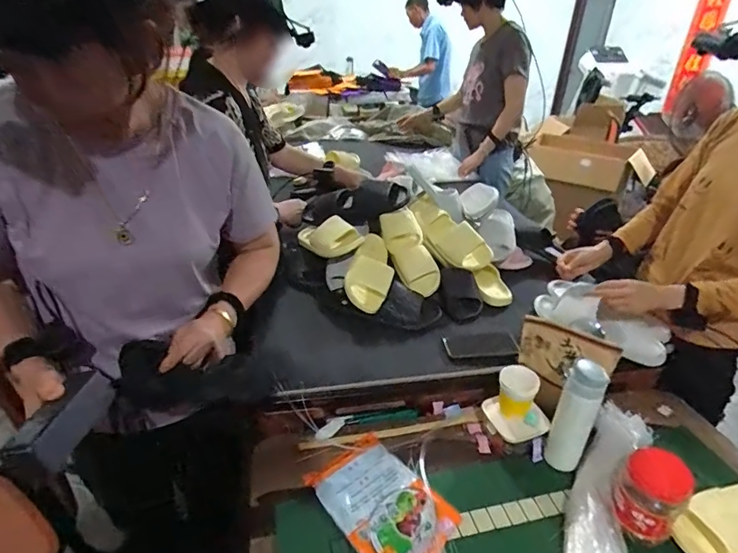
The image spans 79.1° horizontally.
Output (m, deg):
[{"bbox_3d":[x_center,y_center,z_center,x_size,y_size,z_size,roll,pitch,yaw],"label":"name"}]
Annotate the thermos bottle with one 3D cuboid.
[{"bbox_3d":[0.383,0.266,0.838,0.069,0.219,0.074,20,35,27],"label":"thermos bottle"}]

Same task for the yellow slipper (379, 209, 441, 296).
[{"bbox_3d":[0.107,-0.061,1.172,0.094,0.232,0.063,-21,-6,-33],"label":"yellow slipper"}]

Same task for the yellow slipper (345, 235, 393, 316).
[{"bbox_3d":[0.003,-0.019,1.118,0.116,0.067,0.215,4,62,4],"label":"yellow slipper"}]

